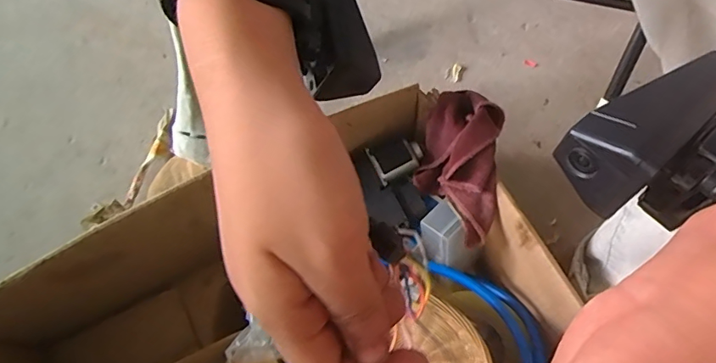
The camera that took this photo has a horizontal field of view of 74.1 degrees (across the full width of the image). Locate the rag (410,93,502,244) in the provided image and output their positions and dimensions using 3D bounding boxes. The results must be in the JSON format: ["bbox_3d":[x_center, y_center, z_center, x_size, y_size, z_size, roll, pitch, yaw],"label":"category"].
[{"bbox_3d":[0.110,-0.020,0.521,0.081,0.078,0.162,7,67,5],"label":"rag"}]

